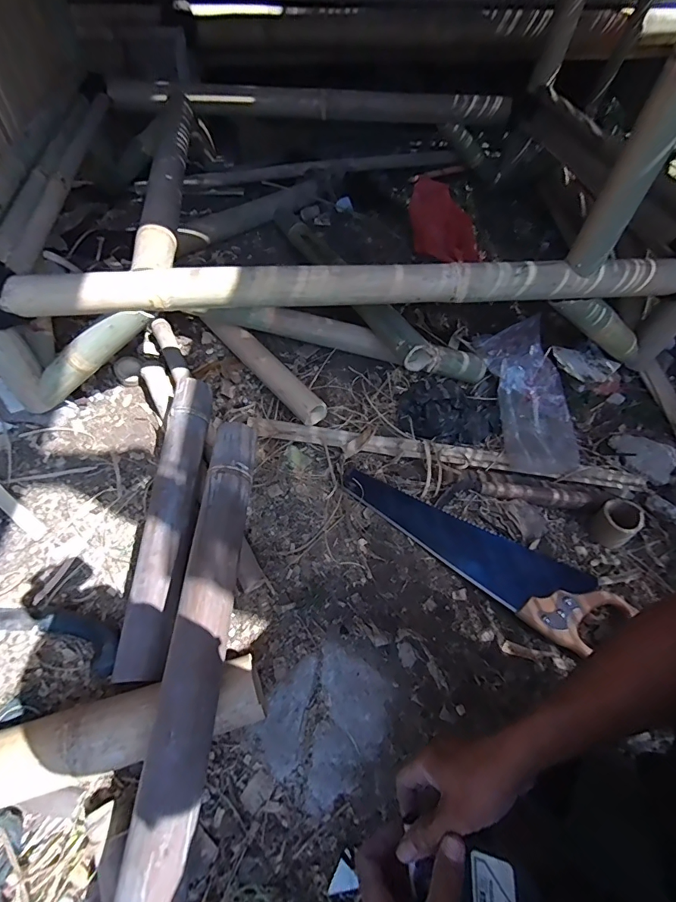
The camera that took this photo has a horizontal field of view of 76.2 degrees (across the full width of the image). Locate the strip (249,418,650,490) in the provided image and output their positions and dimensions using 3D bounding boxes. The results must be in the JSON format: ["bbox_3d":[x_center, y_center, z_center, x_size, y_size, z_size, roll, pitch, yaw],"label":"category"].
[{"bbox_3d":[0.201,0.005,0.824,0.735,0.025,0.055,8,54,4],"label":"strip"}]

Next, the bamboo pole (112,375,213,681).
[{"bbox_3d":[-0.265,0.089,0.671,0.068,0.077,0.471,1,54,-1],"label":"bamboo pole"}]

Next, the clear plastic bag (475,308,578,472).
[{"bbox_3d":[0.391,-0.111,0.875,0.162,0.050,0.322,-8,77,-7],"label":"clear plastic bag"}]

